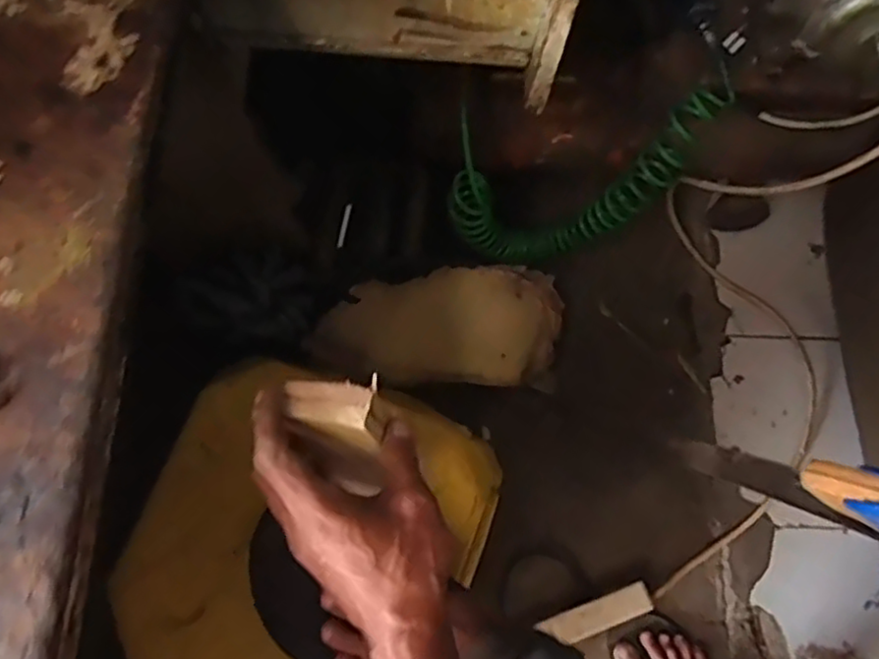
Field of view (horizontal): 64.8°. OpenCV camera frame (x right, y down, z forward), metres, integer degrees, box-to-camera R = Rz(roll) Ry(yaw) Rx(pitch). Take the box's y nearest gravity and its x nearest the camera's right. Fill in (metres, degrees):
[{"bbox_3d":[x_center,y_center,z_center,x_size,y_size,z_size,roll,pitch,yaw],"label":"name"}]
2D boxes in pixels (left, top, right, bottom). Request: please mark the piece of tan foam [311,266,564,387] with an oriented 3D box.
[{"bbox_3d":[0.015,-0.001,0.967,0.383,0.062,0.171,-2,96,-32],"label":"piece of tan foam"}]

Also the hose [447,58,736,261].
[{"bbox_3d":[0.195,-0.208,0.992,0.372,0.280,0.116,-16,75,-7],"label":"hose"}]

